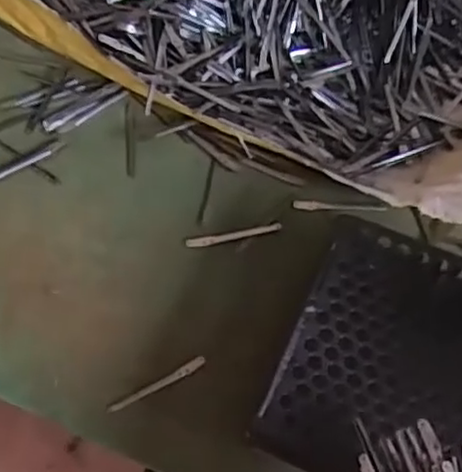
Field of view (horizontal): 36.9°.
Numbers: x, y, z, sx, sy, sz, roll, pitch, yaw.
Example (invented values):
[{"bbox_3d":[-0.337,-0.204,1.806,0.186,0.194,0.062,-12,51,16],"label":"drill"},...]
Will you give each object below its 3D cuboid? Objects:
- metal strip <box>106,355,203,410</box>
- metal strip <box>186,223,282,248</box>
[{"bbox_3d":[-0.046,0.095,0.441,0.066,0.004,0.007,-28,68,-12],"label":"metal strip"},{"bbox_3d":[0.002,-0.001,0.486,0.067,0.004,0.007,-11,65,-4],"label":"metal strip"}]

